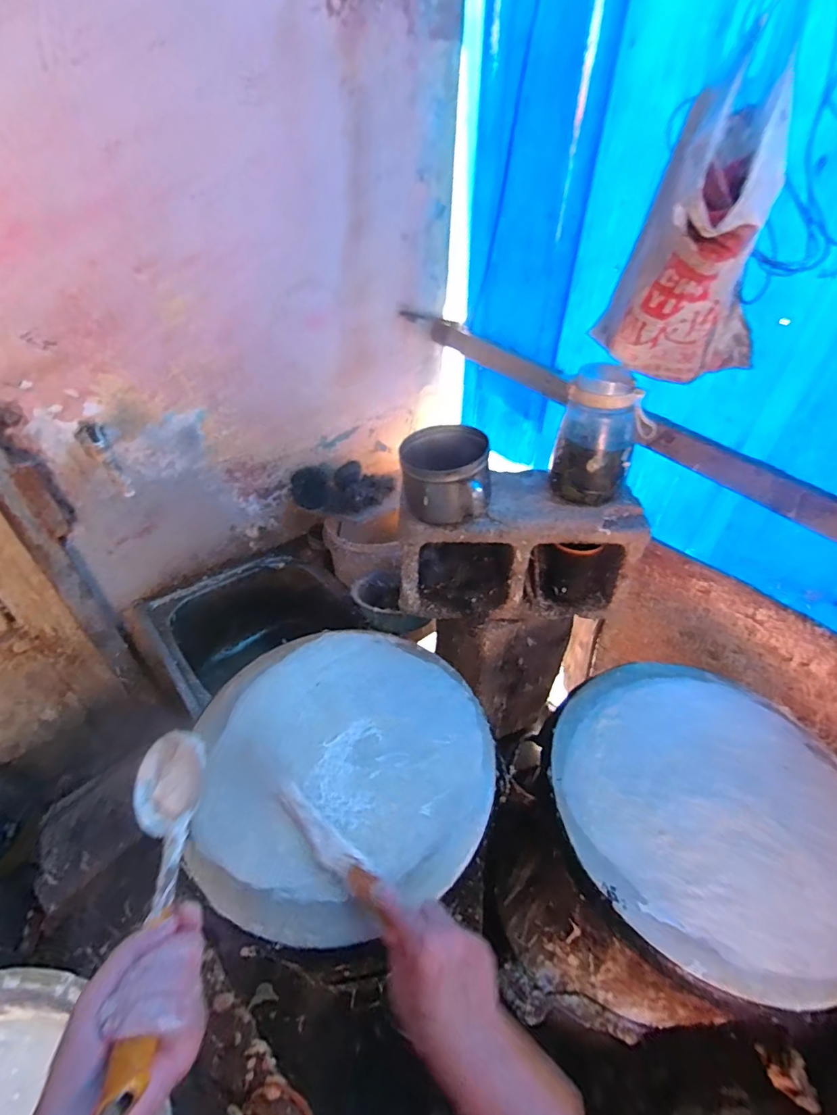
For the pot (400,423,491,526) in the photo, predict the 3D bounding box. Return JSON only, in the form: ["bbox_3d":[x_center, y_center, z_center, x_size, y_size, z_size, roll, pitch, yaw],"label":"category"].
[{"bbox_3d":[0.041,-0.122,0.740,0.136,0.105,0.150,5,43,4],"label":"pot"}]

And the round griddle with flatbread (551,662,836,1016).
[{"bbox_3d":[0.355,0.287,0.593,0.361,0.023,0.358,1,43,-1],"label":"round griddle with flatbread"}]

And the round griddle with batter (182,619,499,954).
[{"bbox_3d":[-0.090,0.236,0.607,0.345,0.029,0.362,1,43,-1],"label":"round griddle with batter"}]

